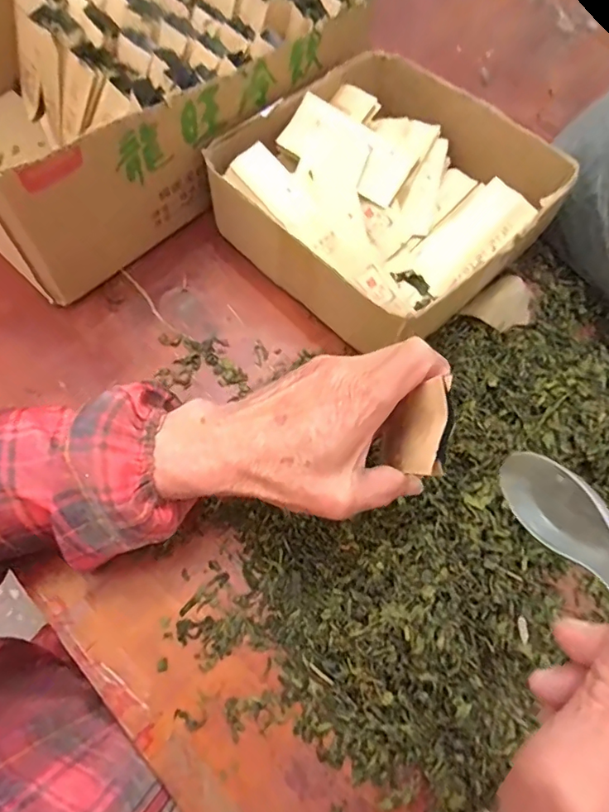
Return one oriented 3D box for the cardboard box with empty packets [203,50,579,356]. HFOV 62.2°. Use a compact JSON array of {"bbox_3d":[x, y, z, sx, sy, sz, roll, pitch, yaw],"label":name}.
[{"bbox_3d":[0.070,-0.174,0.437,0.239,0.080,0.227,-40,75,-17],"label":"cardboard box with empty packets"}]

